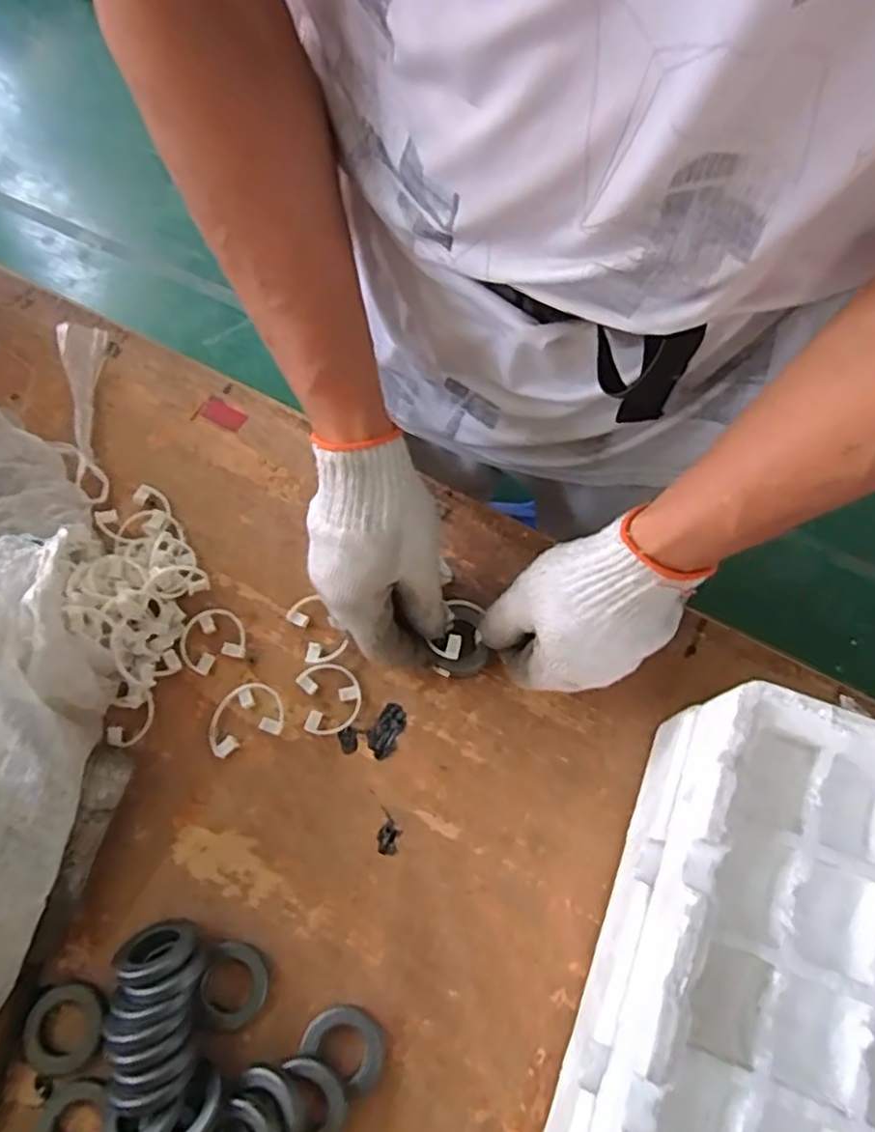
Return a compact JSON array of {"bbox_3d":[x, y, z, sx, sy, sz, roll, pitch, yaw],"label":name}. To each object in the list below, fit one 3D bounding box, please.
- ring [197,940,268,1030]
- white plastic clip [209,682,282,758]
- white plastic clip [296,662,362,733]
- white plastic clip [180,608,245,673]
[{"bbox_3d":[-0.117,0.240,0.397,0.038,0.008,0.042,29,57,-12],"label":"ring"},{"bbox_3d":[-0.127,0.098,0.453,0.050,0.009,0.038,-21,70,-7],"label":"white plastic clip"},{"bbox_3d":[-0.071,0.085,0.458,0.039,0.011,0.043,-15,69,-5],"label":"white plastic clip"},{"bbox_3d":[-0.153,0.049,0.470,0.042,0.009,0.040,0,69,1],"label":"white plastic clip"}]

